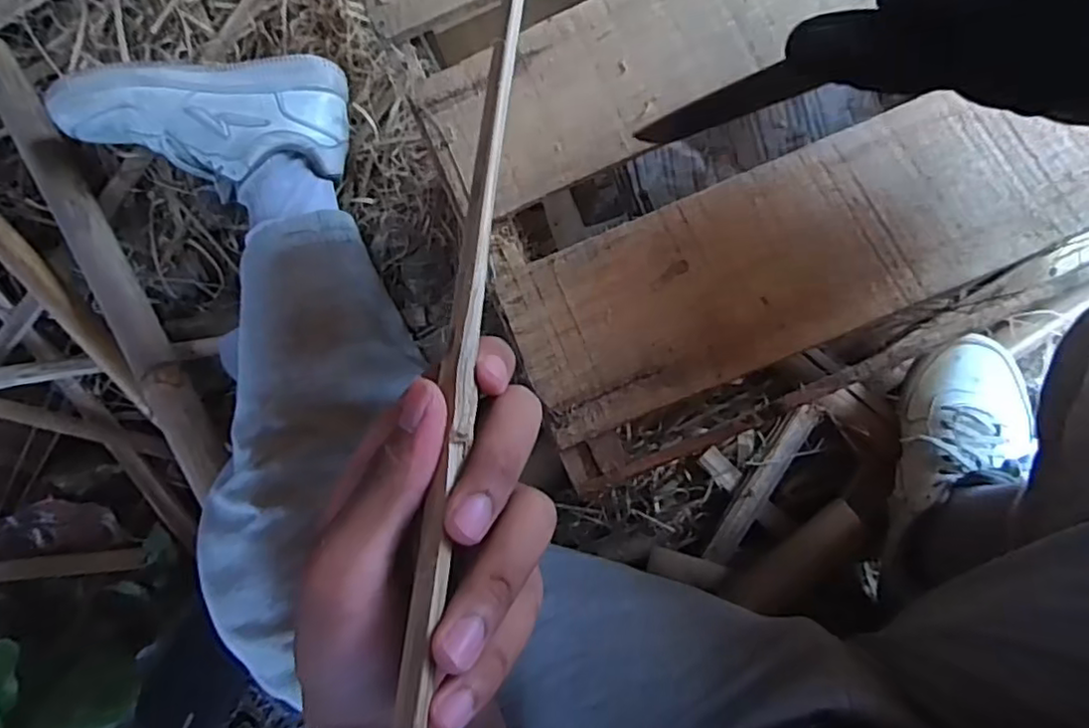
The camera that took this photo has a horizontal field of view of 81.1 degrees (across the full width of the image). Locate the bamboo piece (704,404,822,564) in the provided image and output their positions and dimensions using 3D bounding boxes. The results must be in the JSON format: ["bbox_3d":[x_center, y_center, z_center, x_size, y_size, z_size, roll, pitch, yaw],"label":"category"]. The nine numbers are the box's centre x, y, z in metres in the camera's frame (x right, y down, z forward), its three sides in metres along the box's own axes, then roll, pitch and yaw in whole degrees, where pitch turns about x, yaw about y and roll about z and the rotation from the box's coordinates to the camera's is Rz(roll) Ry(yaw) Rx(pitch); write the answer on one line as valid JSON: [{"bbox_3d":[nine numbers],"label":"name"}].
[{"bbox_3d":[0.216,0.117,0.629,0.027,0.022,0.178,33,87,7],"label":"bamboo piece"}]

